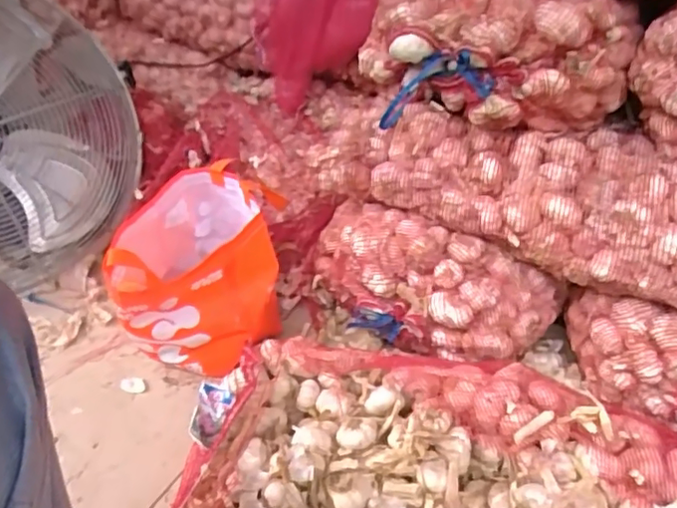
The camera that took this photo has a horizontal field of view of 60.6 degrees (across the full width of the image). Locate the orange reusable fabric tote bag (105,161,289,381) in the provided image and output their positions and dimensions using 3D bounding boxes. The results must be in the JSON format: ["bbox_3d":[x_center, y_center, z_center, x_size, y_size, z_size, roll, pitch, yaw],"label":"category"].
[{"bbox_3d":[-0.207,0.025,0.880,0.236,0.228,0.237,-3,35,-12],"label":"orange reusable fabric tote bag"}]

